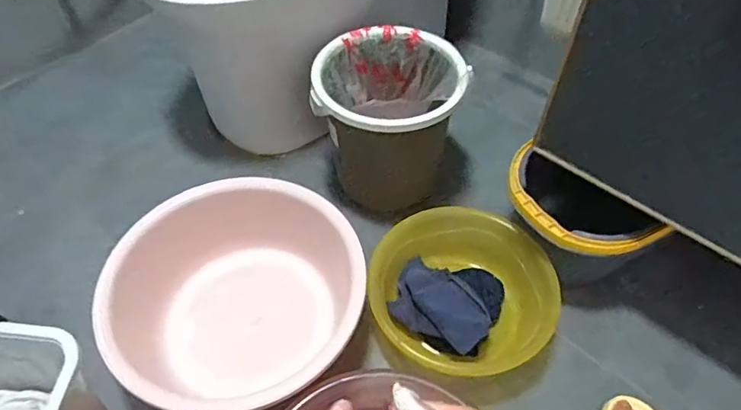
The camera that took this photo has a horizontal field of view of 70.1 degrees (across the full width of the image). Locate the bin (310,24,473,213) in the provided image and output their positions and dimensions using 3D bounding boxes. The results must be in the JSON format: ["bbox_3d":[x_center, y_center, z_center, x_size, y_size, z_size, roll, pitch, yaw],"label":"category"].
[{"bbox_3d":[0.030,-0.159,0.991,0.248,0.241,0.235,1,51,-1],"label":"bin"}]

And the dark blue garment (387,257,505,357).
[{"bbox_3d":[0.130,0.150,0.886,0.169,0.070,0.165,1,51,-1],"label":"dark blue garment"}]

